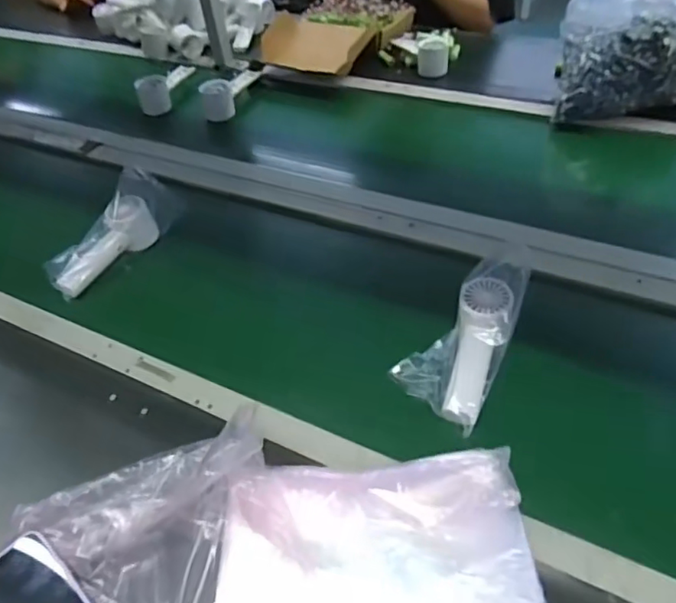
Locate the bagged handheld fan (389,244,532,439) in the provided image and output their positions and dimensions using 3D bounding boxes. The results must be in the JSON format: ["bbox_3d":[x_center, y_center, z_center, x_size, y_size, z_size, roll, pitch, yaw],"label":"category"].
[{"bbox_3d":[0.139,0.025,0.617,0.097,0.039,0.204,22,72,26],"label":"bagged handheld fan"}]

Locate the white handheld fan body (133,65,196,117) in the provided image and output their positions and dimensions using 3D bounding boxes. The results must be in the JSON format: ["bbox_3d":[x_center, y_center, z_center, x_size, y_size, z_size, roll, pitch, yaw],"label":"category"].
[{"bbox_3d":[-0.337,-0.427,1.157,0.051,0.064,0.168,6,46,12],"label":"white handheld fan body"}]

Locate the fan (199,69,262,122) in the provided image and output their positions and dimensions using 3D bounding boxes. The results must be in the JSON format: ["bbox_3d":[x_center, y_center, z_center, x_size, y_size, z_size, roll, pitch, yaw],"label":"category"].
[{"bbox_3d":[-0.199,-0.404,1.109,0.058,0.059,0.157,8,46,14],"label":"fan"}]

